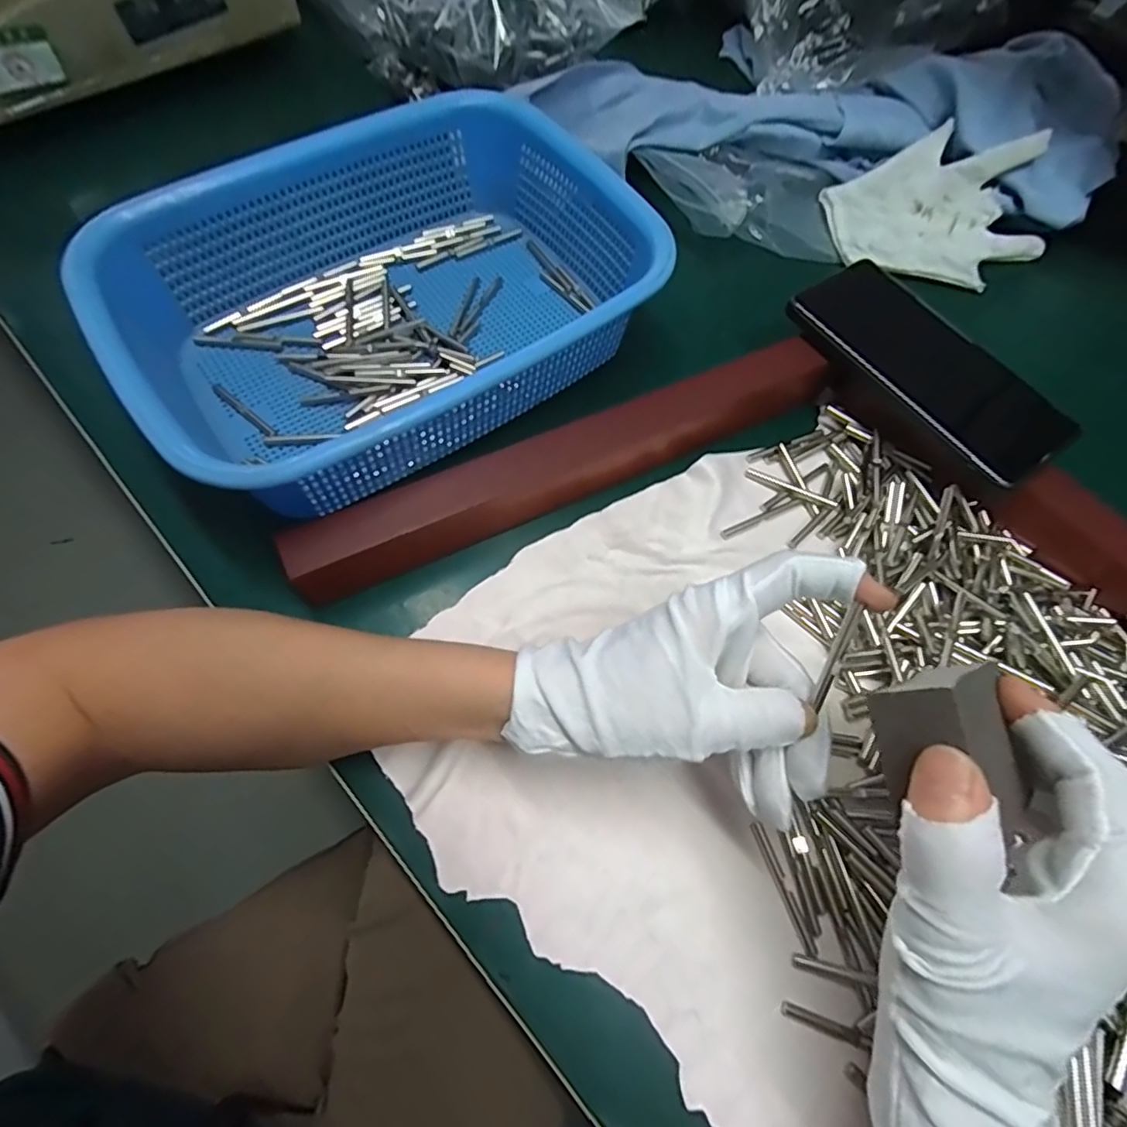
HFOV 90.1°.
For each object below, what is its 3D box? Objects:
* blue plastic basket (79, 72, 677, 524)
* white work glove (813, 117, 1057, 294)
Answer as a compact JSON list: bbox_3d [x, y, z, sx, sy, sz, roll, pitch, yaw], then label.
[{"bbox_3d":[-0.096,-0.153,0.326,0.290,0.068,0.204,-32,73,-15],"label":"blue plastic basket"},{"bbox_3d":[0.279,-0.264,0.415,0.144,0.053,0.118,-16,67,-10],"label":"white work glove"}]

